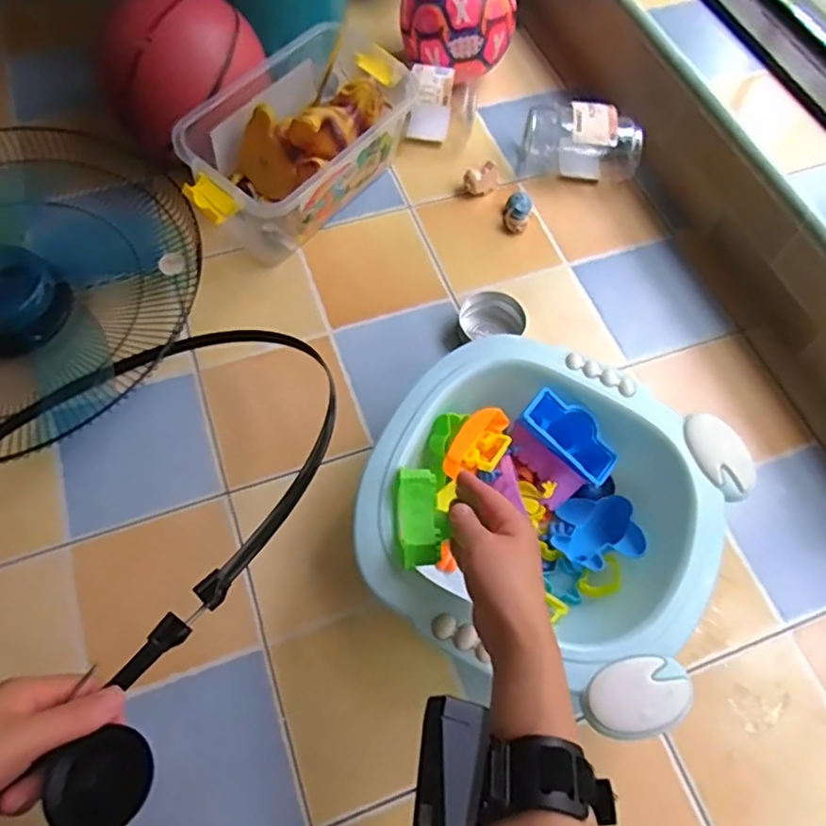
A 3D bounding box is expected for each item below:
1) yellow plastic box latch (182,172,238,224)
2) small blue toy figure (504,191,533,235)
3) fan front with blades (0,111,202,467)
[{"bbox_3d":[-0.213,-0.225,0.666,0.059,0.017,0.038,37,68,16],"label":"yellow plastic box latch"},{"bbox_3d":[0.133,-0.254,0.795,0.031,0.024,0.053,11,63,4],"label":"small blue toy figure"},{"bbox_3d":[-0.466,-0.146,0.714,0.409,0.083,0.440,1,63,-1],"label":"fan front with blades"}]

